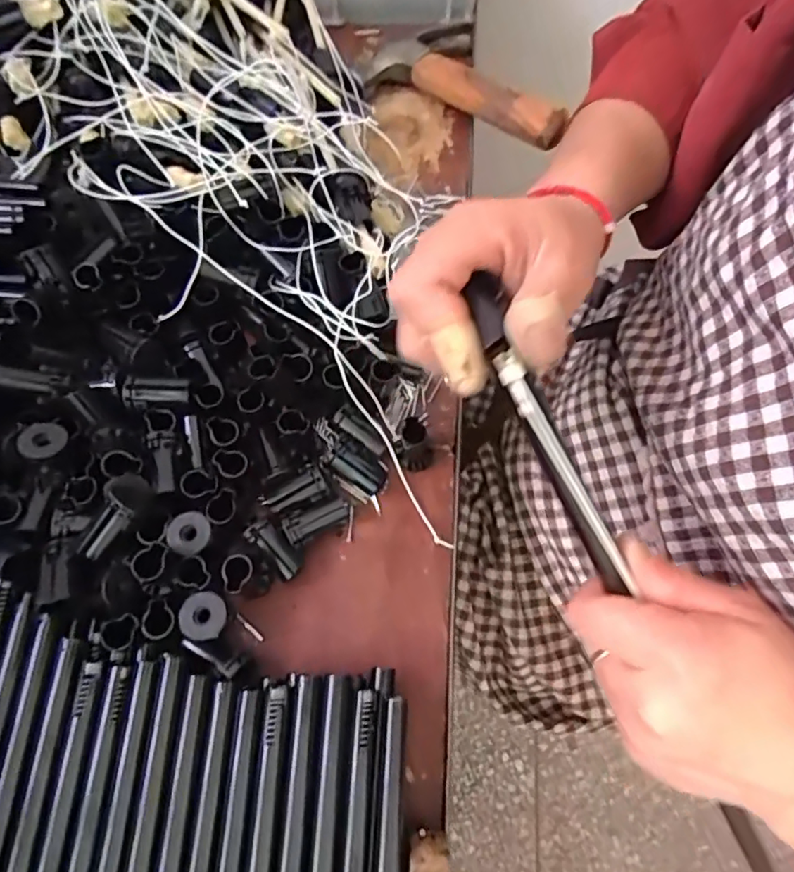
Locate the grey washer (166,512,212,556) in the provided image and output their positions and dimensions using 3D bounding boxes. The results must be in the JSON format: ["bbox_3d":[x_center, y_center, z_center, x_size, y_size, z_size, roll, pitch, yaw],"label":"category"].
[{"bbox_3d":[-0.105,0.049,0.283,0.023,0.004,0.021,0,68,-1],"label":"grey washer"}]

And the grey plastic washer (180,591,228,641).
[{"bbox_3d":[-0.093,0.086,0.267,0.021,0.004,0.021,-14,69,-7],"label":"grey plastic washer"}]

